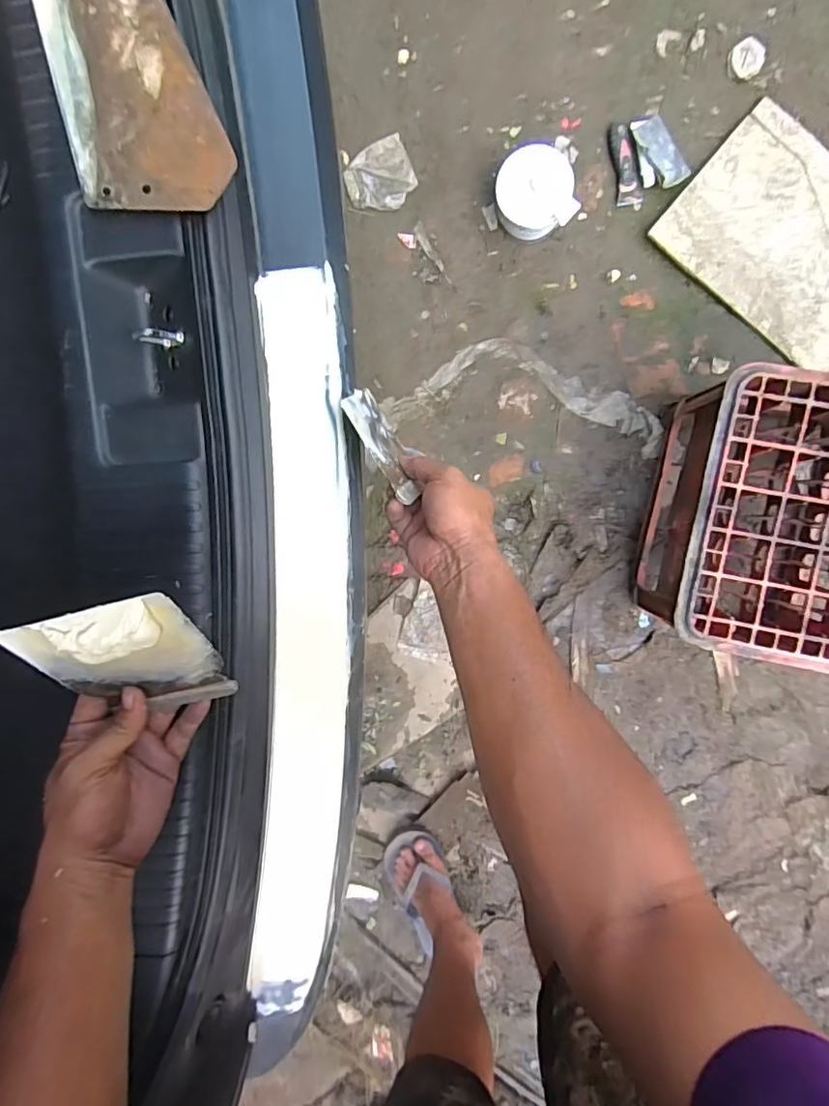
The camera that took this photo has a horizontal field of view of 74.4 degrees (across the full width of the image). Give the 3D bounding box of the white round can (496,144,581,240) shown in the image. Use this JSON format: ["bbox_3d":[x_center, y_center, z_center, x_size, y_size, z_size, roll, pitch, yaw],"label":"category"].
[{"bbox_3d":[0.206,-0.615,0.949,0.124,0.087,0.130,1,97,6],"label":"white round can"}]

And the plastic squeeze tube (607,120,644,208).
[{"bbox_3d":[0.368,-0.679,0.953,0.042,0.024,0.129,-12,95,5],"label":"plastic squeeze tube"}]

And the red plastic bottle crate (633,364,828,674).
[{"bbox_3d":[0.566,-0.052,0.874,0.316,0.249,0.405,10,96,3],"label":"red plastic bottle crate"}]

